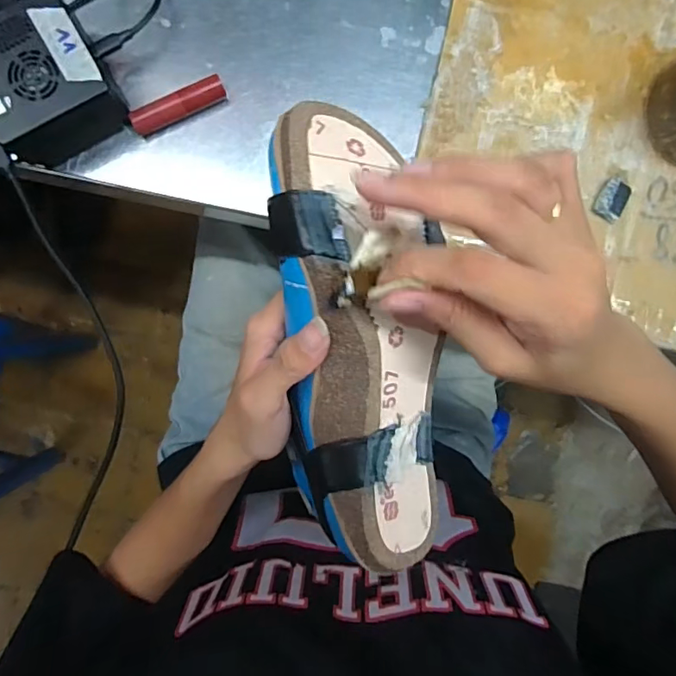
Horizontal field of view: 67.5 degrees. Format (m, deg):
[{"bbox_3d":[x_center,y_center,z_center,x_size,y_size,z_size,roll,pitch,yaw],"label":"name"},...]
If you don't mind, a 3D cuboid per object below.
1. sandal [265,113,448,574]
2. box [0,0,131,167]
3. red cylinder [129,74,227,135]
[{"bbox_3d":[0.014,0.000,0.267,0.089,0.057,0.237,-17,105,-28],"label":"sandal"},{"bbox_3d":[-0.190,-0.164,0.329,0.081,0.052,0.076,-32,93,-1],"label":"box"},{"bbox_3d":[-0.109,-0.160,0.351,0.067,0.018,0.015,-29,94,-2],"label":"red cylinder"}]

